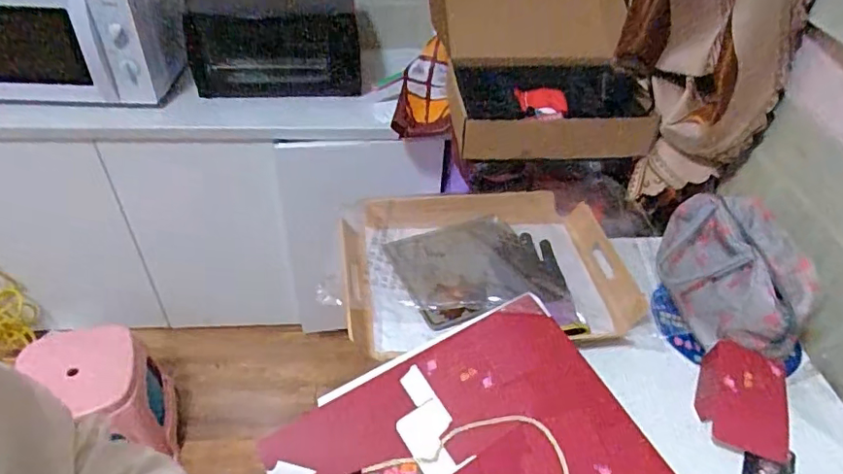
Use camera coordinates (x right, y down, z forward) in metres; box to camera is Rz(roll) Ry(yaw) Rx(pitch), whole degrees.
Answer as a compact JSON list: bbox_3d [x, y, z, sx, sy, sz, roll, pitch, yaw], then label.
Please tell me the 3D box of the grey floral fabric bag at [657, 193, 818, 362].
[{"bbox_3d":[0.440,0.049,0.788,0.161,0.124,0.216,3,42,0],"label":"grey floral fabric bag"}]

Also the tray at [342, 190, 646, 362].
[{"bbox_3d":[0.101,0.040,0.874,0.428,0.069,0.316,-2,43,-6],"label":"tray"}]

